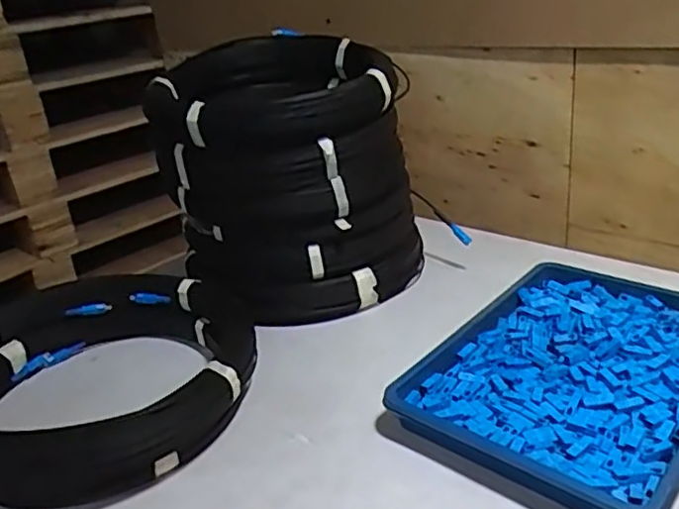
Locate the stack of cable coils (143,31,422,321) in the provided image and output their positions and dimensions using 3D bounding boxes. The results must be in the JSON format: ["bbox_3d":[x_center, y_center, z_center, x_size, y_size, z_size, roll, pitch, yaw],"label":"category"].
[{"bbox_3d":[-0.058,-0.094,0.836,0.289,0.290,0.256,-15,26,-18],"label":"stack of cable coils"}]

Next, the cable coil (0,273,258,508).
[{"bbox_3d":[-0.229,0.118,0.653,0.296,0.092,0.271,-5,24,2],"label":"cable coil"}]

